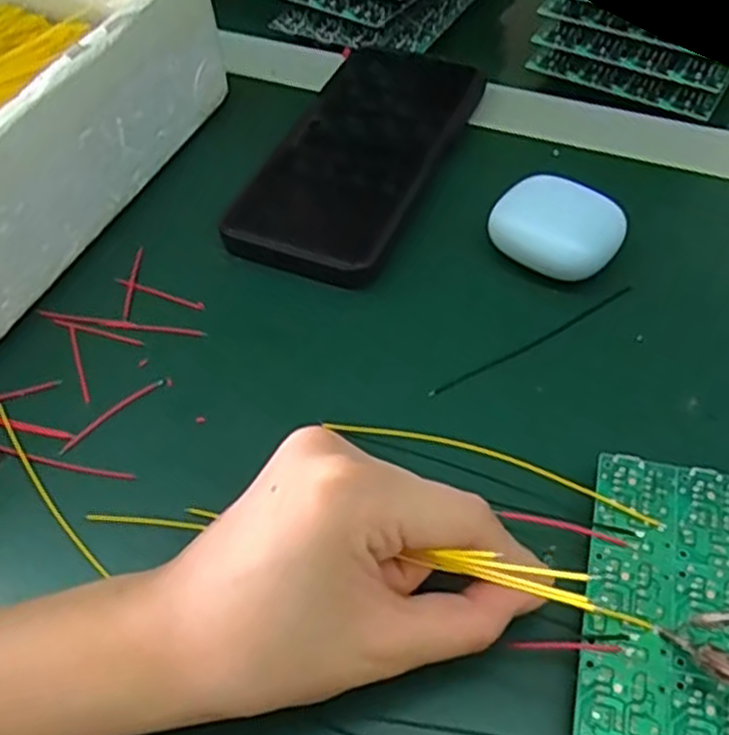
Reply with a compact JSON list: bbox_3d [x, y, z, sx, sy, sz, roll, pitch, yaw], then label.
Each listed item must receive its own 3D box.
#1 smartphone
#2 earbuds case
[{"bbox_3d":[0.000,-0.108,0.391,0.078,0.015,0.165,17,56,17],"label":"smartphone"},{"bbox_3d":[0.085,-0.061,0.344,0.054,0.026,0.036,21,57,20],"label":"earbuds case"}]

